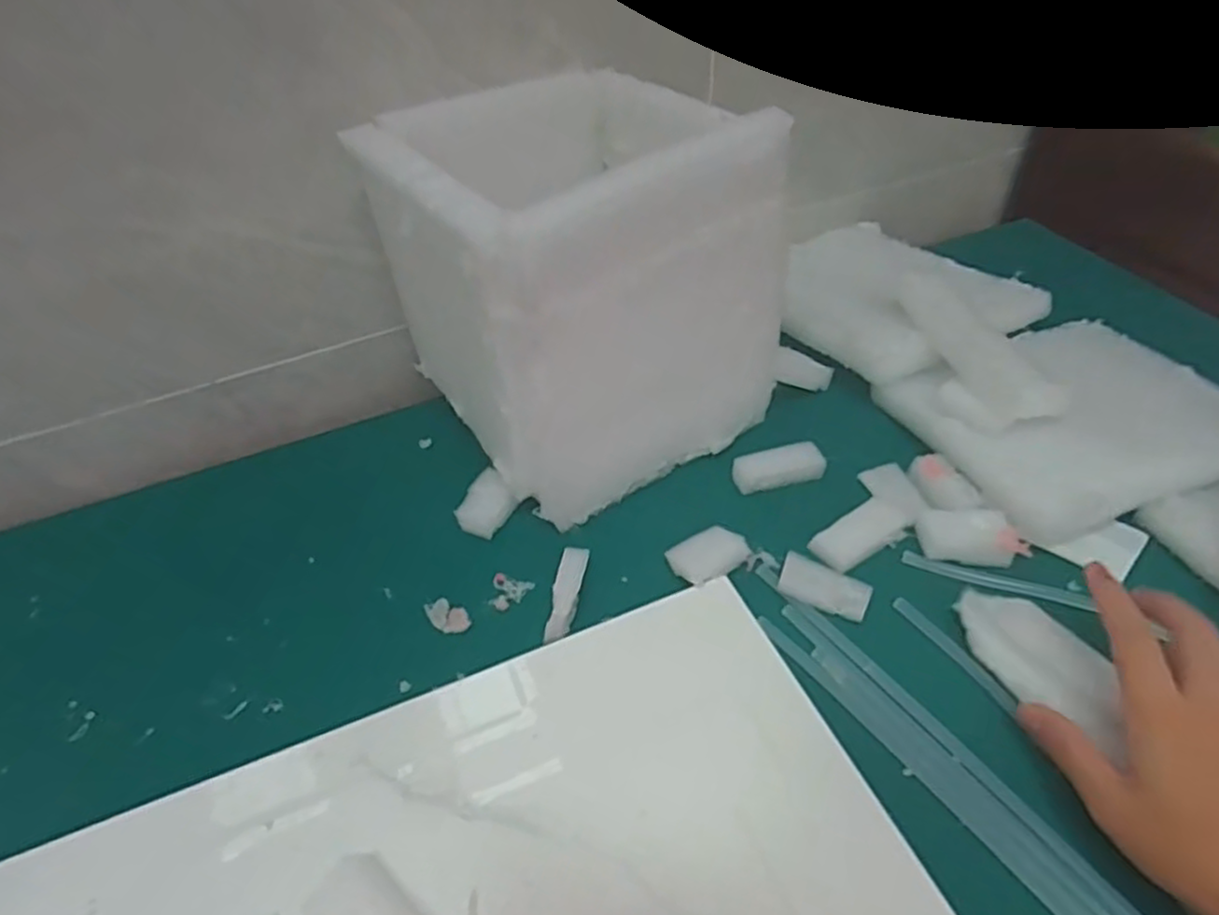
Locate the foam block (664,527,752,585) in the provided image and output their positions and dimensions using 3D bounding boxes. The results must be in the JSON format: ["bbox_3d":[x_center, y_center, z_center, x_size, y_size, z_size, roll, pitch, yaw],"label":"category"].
[{"bbox_3d":[0.066,0.064,0.488,0.049,0.010,0.032,-26,48,-20],"label":"foam block"}]

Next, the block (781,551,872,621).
[{"bbox_3d":[0.136,0.080,0.468,0.054,0.007,0.033,17,48,21],"label":"block"}]

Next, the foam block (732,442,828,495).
[{"bbox_3d":[0.123,0.007,0.539,0.065,0.019,0.021,-11,45,-6],"label":"foam block"}]

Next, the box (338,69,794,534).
[{"bbox_3d":[-0.021,-0.123,0.529,0.210,0.231,0.199,-26,48,-20],"label":"box"}]

